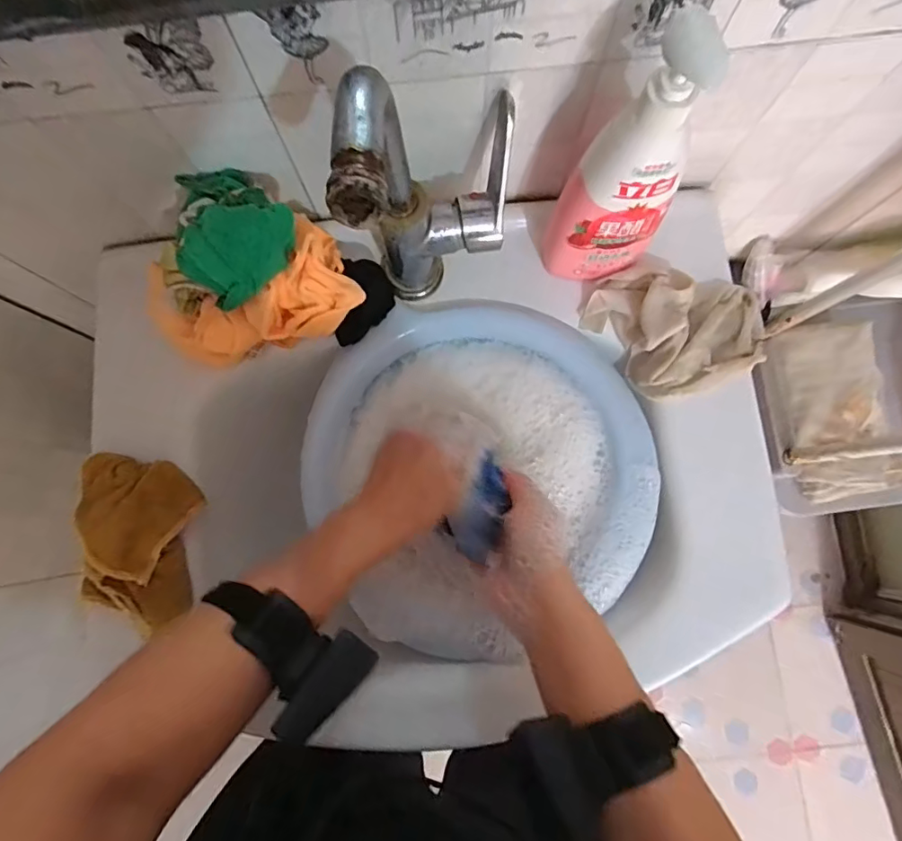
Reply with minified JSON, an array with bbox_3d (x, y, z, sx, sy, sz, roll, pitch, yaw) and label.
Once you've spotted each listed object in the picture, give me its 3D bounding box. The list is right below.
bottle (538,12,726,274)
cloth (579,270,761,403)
[{"bbox_3d":[0.125,-0.179,0.359,0.080,0.223,0.060,3,75,1],"label":"bottle"},{"bbox_3d":[0.199,-0.080,0.453,0.160,0.048,0.115,7,80,1],"label":"cloth"}]

